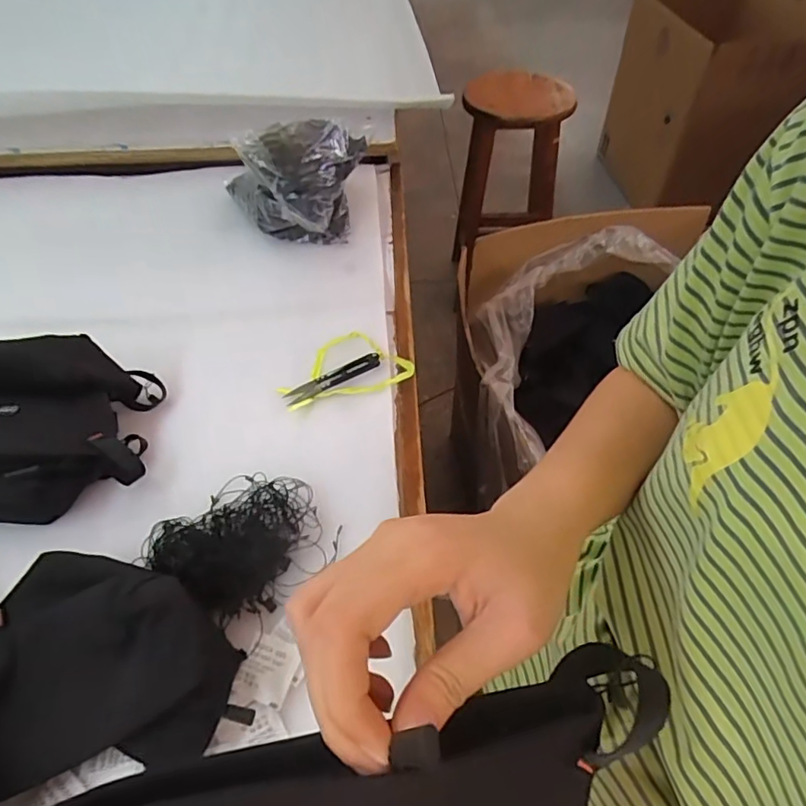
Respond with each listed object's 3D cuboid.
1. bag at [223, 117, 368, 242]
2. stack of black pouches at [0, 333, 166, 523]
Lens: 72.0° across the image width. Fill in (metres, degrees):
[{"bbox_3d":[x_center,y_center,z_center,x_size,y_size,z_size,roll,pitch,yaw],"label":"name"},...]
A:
[{"bbox_3d":[-0.133,-0.281,0.701,0.180,0.124,0.137,-10,51,-8],"label":"bag"},{"bbox_3d":[-0.331,0.022,0.484,0.208,0.084,0.148,-3,50,-2],"label":"stack of black pouches"}]

